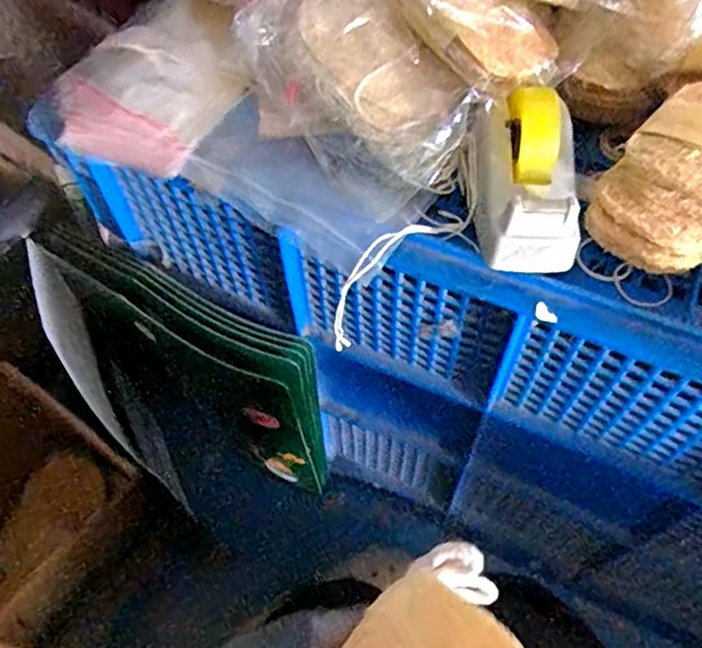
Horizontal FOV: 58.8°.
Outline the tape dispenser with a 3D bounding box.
[{"bbox_3d":[0.102,-0.082,0.360,0.056,0.058,0.091,1,58,4],"label":"tape dispenser"}]

